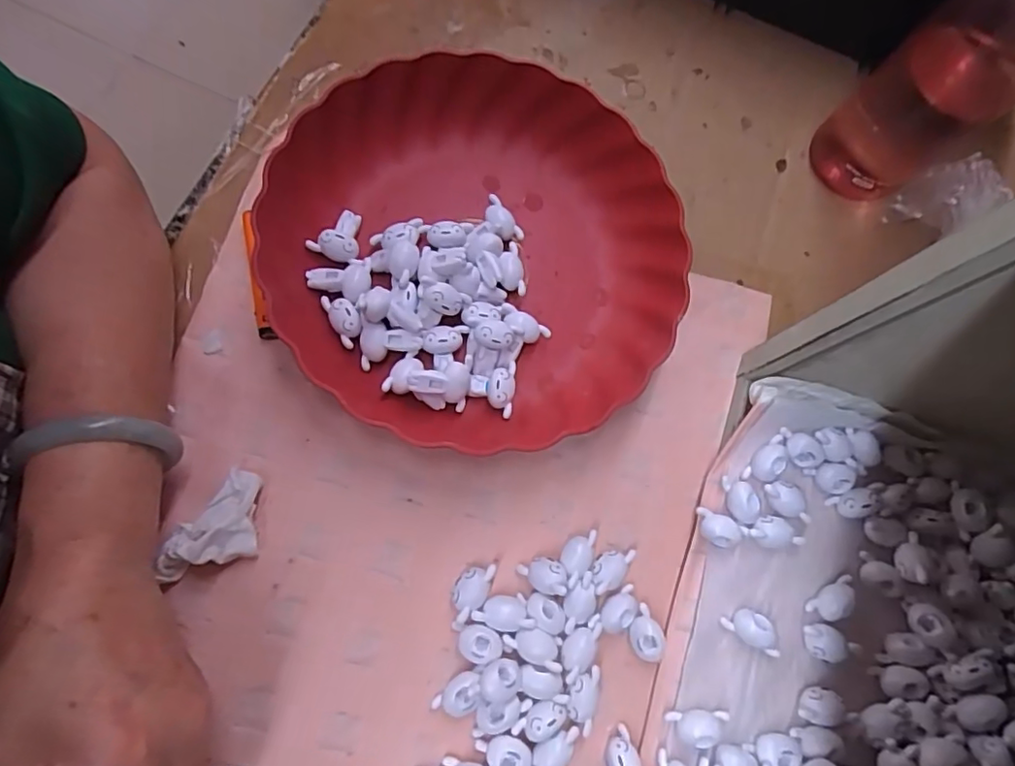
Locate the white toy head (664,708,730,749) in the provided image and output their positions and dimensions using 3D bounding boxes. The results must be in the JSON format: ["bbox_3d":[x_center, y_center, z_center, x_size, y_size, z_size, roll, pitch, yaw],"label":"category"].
[{"bbox_3d":[0.100,0.181,0.299,0.033,0.018,0.016,7,75,-6],"label":"white toy head"}]

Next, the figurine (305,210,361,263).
[{"bbox_3d":[-0.104,-0.093,0.352,0.028,0.021,0.035,20,74,-3],"label":"figurine"}]

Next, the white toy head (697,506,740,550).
[{"bbox_3d":[0.121,0.085,0.329,0.027,0.015,0.018,20,74,-3],"label":"white toy head"}]

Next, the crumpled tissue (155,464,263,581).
[{"bbox_3d":[-0.158,0.075,0.302,0.046,0.023,0.054,-1,76,-8],"label":"crumpled tissue"}]

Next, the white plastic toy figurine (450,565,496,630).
[{"bbox_3d":[-0.021,0.118,0.314,0.019,0.012,0.037,19,74,-3],"label":"white plastic toy figurine"}]

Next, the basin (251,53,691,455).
[{"bbox_3d":[-0.013,-0.079,0.346,0.235,0.061,0.243,2,75,-8],"label":"basin"}]

